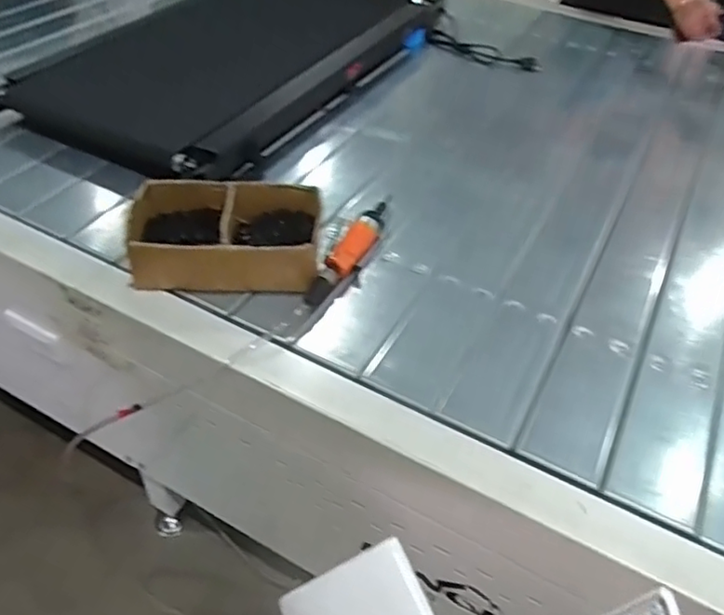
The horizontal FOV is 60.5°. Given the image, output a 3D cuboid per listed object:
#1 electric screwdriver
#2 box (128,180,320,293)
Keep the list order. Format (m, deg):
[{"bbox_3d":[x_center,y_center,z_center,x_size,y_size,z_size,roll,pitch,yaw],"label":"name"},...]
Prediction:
[{"bbox_3d":[-0.009,-0.097,0.924,0.044,0.038,0.281,20,46,15],"label":"electric screwdriver"},{"bbox_3d":[-0.191,-0.105,0.886,0.261,0.075,0.171,0,44,-5],"label":"box"}]

